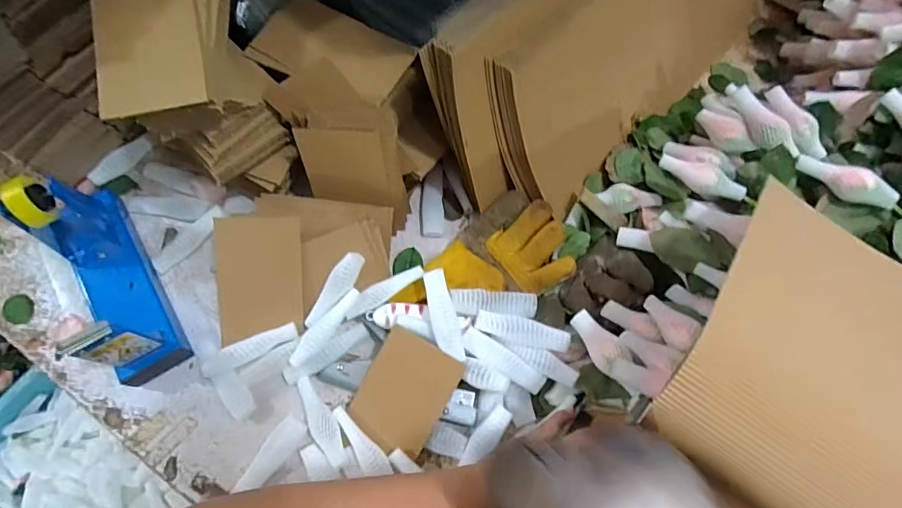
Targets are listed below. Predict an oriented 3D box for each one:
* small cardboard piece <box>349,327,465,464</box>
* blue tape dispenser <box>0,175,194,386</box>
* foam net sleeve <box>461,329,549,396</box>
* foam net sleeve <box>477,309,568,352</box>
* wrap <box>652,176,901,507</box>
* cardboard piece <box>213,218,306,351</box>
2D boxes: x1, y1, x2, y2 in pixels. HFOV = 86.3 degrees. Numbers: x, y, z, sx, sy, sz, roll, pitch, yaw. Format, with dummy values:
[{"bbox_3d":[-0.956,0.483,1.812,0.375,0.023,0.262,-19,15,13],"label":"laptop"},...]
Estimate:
[{"bbox_3d":[-0.045,0.134,0.462,0.081,0.008,0.104,29,85,2],"label":"small cardboard piece"},{"bbox_3d":[-0.336,0.016,0.449,0.058,0.129,0.200,-31,75,-12],"label":"blue tape dispenser"},{"bbox_3d":[0.051,0.103,0.463,0.087,0.018,0.024,30,73,8],"label":"foam net sleeve"},{"bbox_3d":[0.069,0.075,0.468,0.090,0.004,0.024,16,88,4],"label":"foam net sleeve"},{"bbox_3d":[0.289,0.080,0.335,0.202,0.051,0.257,31,55,18],"label":"wrap"},{"bbox_3d":[-0.203,0.024,0.516,0.010,0.090,0.124,7,100,37],"label":"cardboard piece"}]

